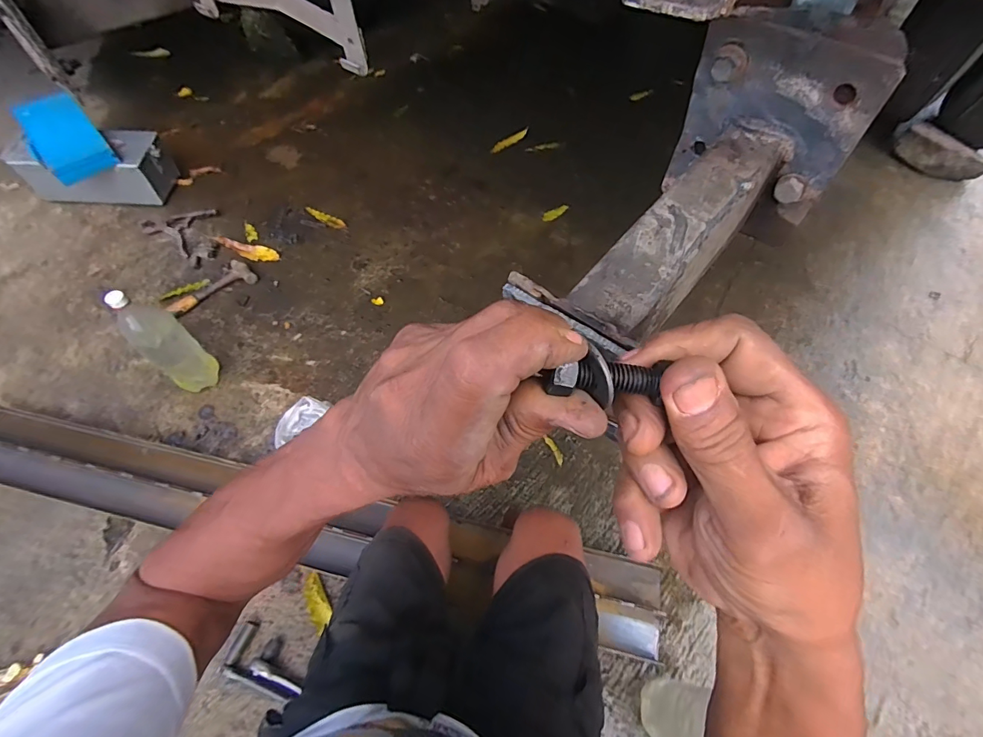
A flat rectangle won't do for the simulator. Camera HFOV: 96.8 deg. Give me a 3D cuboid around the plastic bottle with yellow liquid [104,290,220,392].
[{"bbox_3d":[-0.661,-0.039,0.904,0.082,0.295,0.091,34,63,18],"label":"plastic bottle with yellow liquid"}]

